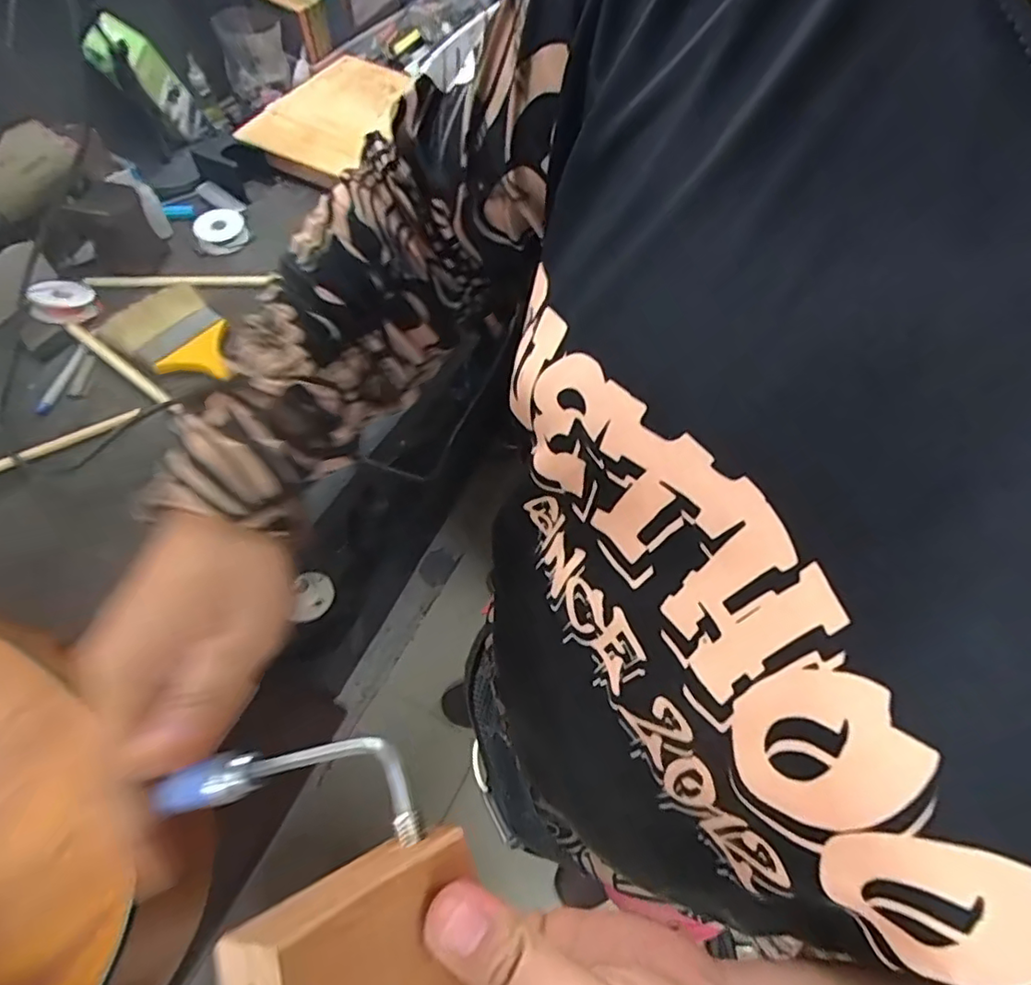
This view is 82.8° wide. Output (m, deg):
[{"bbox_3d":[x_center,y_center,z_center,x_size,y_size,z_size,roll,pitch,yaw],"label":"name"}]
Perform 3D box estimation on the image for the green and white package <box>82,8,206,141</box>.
[{"bbox_3d":[-0.499,-0.563,0.803,0.069,0.155,0.059,-38,64,8],"label":"green and white package"}]

